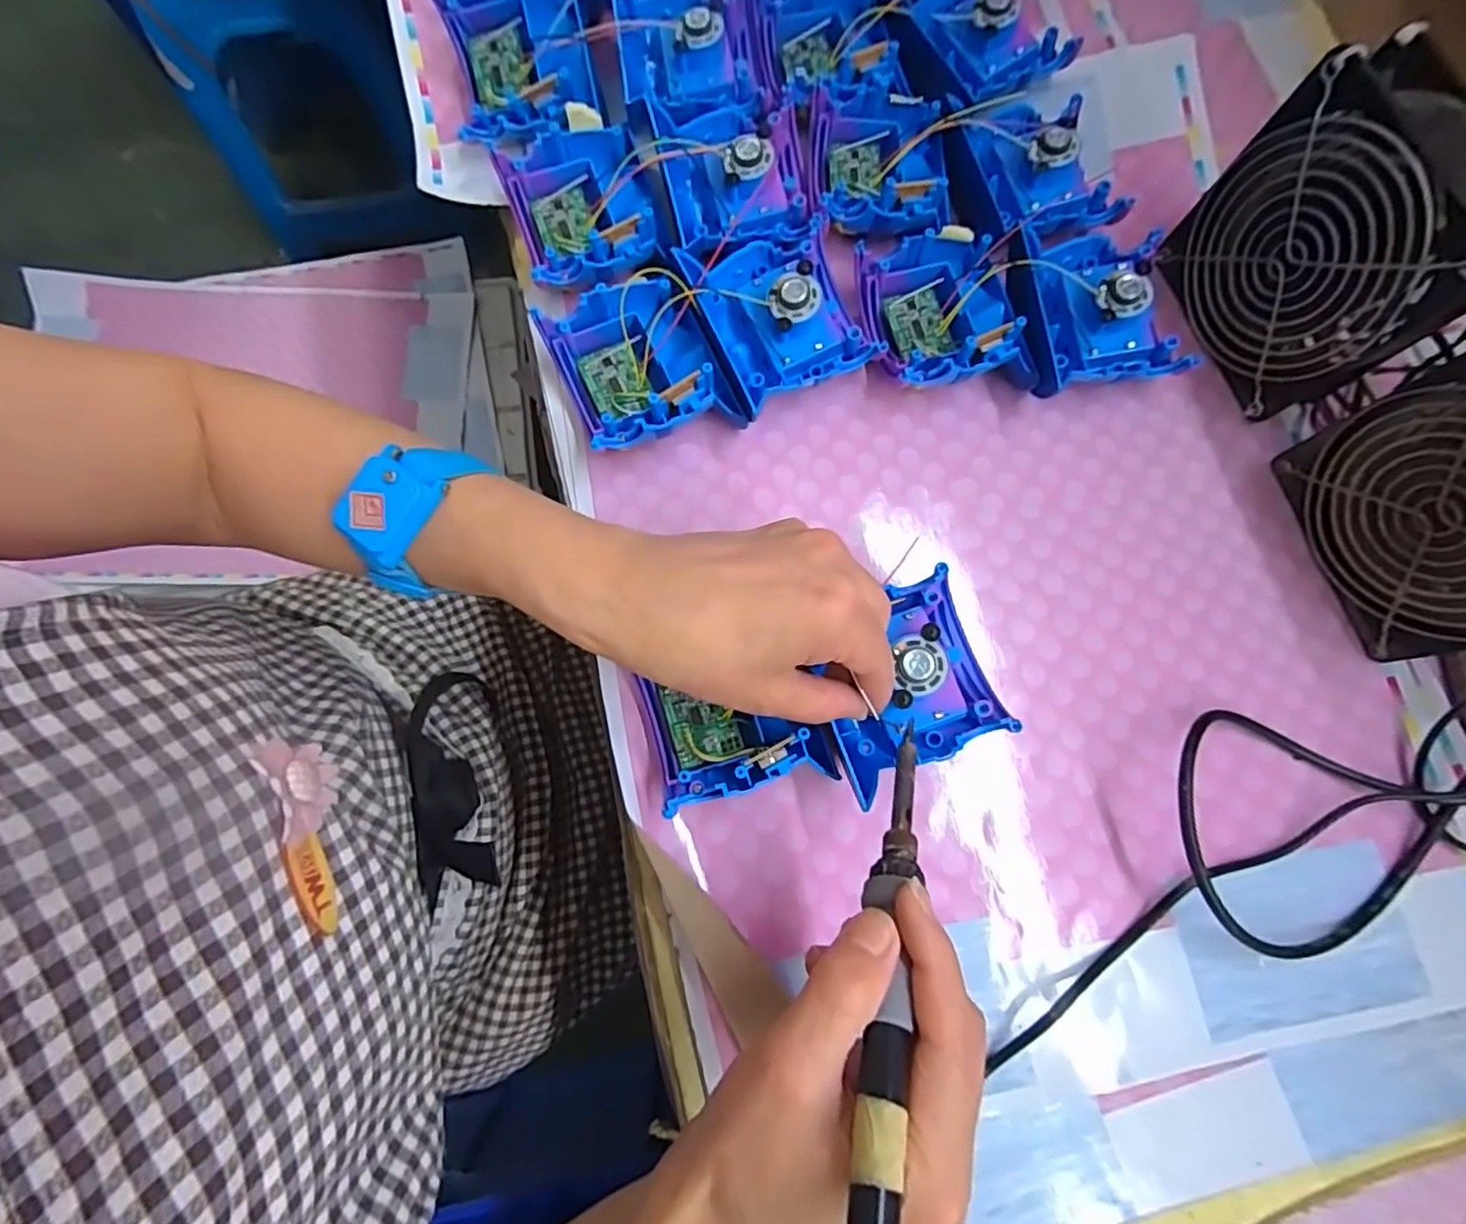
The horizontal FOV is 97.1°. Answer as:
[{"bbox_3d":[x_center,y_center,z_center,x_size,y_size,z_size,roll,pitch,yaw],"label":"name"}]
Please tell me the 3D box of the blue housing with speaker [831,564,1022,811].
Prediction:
[{"bbox_3d":[0.076,0.031,0.291,0.080,0.024,0.078,-22,79,-6],"label":"blue housing with speaker"}]

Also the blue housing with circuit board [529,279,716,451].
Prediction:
[{"bbox_3d":[-0.048,-0.124,0.334,0.075,0.040,0.081,-27,79,-7],"label":"blue housing with circuit board"}]

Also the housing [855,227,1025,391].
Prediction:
[{"bbox_3d":[0.113,-0.158,0.350,0.080,0.039,0.080,-12,78,-4],"label":"housing"}]

